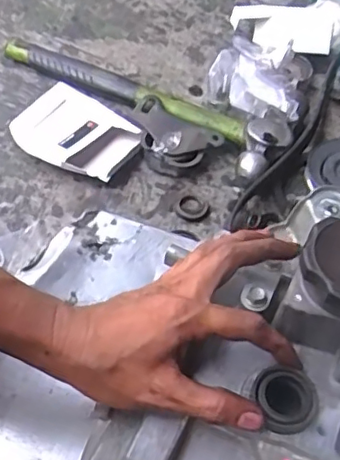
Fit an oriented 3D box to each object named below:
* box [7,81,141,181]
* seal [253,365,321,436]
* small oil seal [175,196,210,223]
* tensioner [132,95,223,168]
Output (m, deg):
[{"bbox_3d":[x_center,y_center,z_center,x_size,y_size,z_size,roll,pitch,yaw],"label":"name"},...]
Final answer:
[{"bbox_3d":[-0.101,-0.104,0.651,0.116,0.038,0.101,32,59,19],"label":"box"},{"bbox_3d":[0.076,0.112,0.388,0.043,0.012,0.041,13,55,6],"label":"seal"},{"bbox_3d":[0.024,-0.022,0.621,0.034,0.004,0.038,-18,57,-16],"label":"small oil seal"},{"bbox_3d":[-0.001,-0.103,0.655,0.099,0.029,0.061,30,58,18],"label":"tensioner"}]

